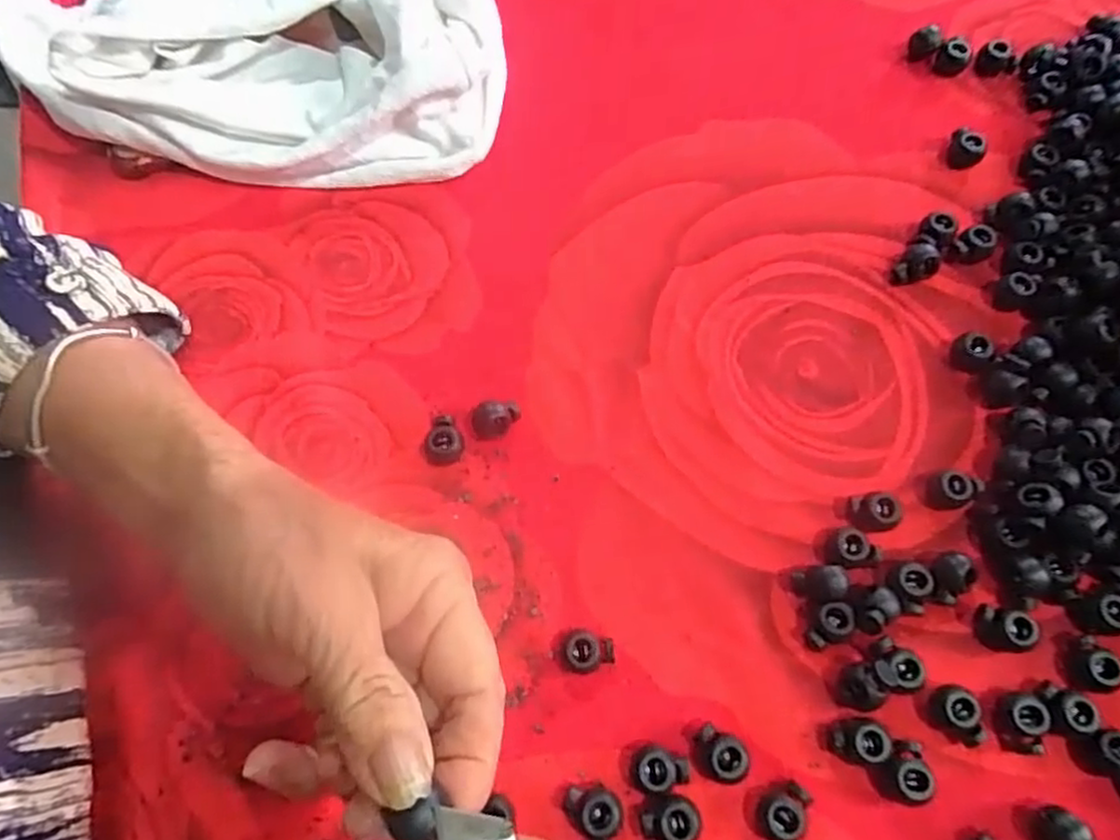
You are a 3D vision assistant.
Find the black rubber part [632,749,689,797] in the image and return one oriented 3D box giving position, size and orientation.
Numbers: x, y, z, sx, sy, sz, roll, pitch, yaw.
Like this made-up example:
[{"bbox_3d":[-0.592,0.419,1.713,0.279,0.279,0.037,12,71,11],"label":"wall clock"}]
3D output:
[{"bbox_3d":[0.033,0.116,0.237,0.018,0.010,0.013,-9,68,-2],"label":"black rubber part"}]

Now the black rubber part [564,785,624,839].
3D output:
[{"bbox_3d":[0.011,0.126,0.232,0.019,0.013,0.014,36,73,14],"label":"black rubber part"}]

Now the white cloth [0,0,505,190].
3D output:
[{"bbox_3d":[-0.143,-0.198,0.347,0.230,0.062,0.162,3,67,3],"label":"white cloth"}]

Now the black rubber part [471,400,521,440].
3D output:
[{"bbox_3d":[-0.026,0.000,0.291,0.020,0.013,0.012,-10,68,-3],"label":"black rubber part"}]

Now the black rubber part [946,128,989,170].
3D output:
[{"bbox_3d":[0.193,-0.128,0.339,0.017,0.013,0.013,32,72,13],"label":"black rubber part"}]

